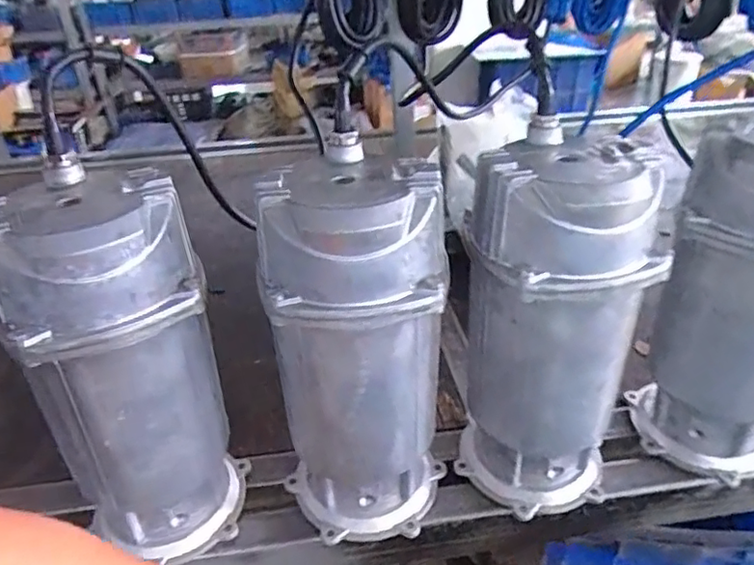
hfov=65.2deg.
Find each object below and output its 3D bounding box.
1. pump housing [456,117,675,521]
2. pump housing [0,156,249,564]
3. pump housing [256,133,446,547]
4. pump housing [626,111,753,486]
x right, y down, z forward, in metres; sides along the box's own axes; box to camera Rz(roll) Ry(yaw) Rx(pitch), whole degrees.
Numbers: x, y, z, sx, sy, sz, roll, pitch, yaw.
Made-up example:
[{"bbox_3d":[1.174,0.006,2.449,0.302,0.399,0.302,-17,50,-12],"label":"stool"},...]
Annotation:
[{"bbox_3d":[0.134,0.043,0.464,0.121,0.291,0.108,-10,33,-11],"label":"pump housing"},{"bbox_3d":[-0.181,0.073,0.432,0.121,0.285,0.100,-22,37,-28],"label":"pump housing"},{"bbox_3d":[-0.014,0.061,0.449,0.124,0.293,0.104,0,32,4],"label":"pump housing"},{"bbox_3d":[0.302,0.020,0.488,0.122,0.293,0.109,23,40,35],"label":"pump housing"}]

